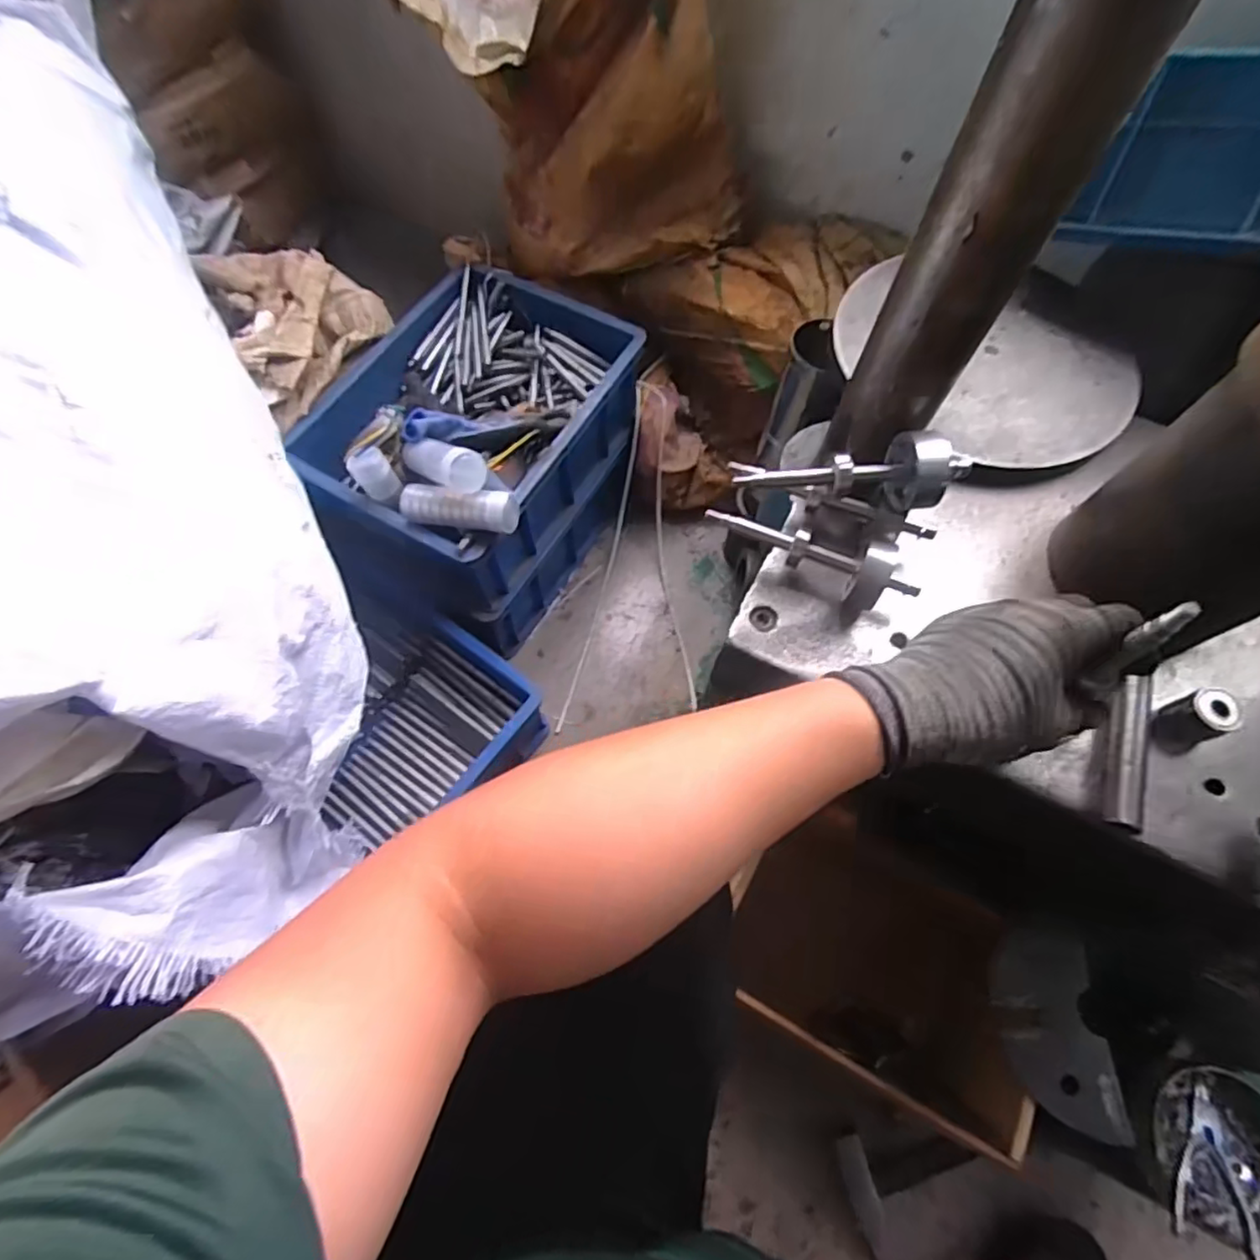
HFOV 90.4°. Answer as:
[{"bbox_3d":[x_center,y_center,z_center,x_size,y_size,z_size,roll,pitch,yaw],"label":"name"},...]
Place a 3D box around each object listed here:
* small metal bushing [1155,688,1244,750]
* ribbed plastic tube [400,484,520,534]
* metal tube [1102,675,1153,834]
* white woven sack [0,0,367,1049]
[{"bbox_3d":[0.387,0.060,0.426,0.033,0.033,0.031,-15,67,-8],"label":"small metal bushing"},{"bbox_3d":[-0.183,-0.133,0.666,0.123,0.036,0.038,8,66,2],"label":"ribbed plastic tube"},{"bbox_3d":[0.337,0.080,0.422,0.020,0.014,0.108,22,67,8],"label":"metal tube"},{"bbox_3d":[-0.491,-0.134,0.516,0.387,0.389,0.879,-12,81,-7],"label":"white woven sack"}]

